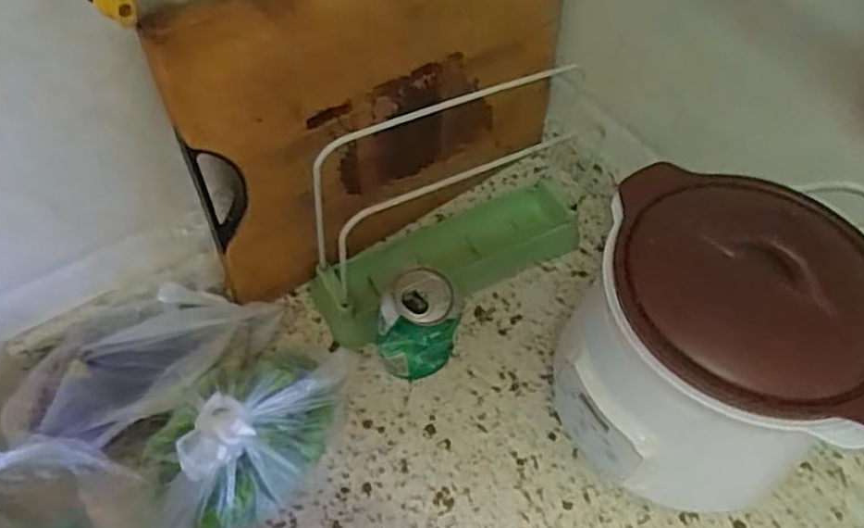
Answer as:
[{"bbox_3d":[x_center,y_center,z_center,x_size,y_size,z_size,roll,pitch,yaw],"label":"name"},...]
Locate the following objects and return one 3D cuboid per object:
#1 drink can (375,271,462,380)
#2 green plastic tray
[{"bbox_3d":[-0.011,0.058,0.598,0.075,0.106,0.059,0,53,-4],"label":"drink can"},{"bbox_3d":[0.014,-0.008,0.690,0.275,0.050,0.084,-23,58,-20],"label":"green plastic tray"}]

